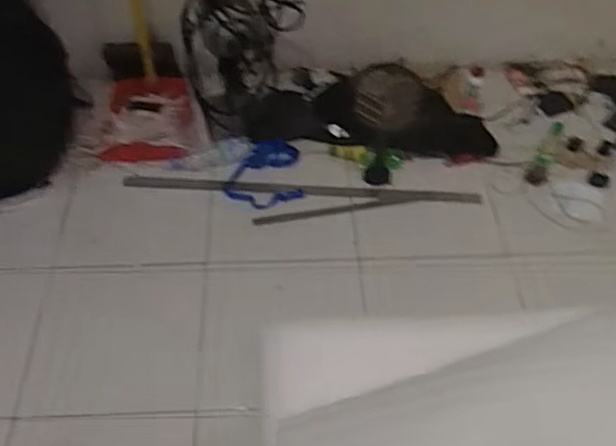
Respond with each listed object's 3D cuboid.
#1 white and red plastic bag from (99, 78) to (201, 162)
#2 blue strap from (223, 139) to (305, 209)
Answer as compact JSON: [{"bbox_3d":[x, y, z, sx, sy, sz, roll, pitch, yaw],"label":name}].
[{"bbox_3d":[-0.476,-0.321,1.893,0.285,0.104,0.307,-5,52,-5],"label":"white and red plastic bag"},{"bbox_3d":[-0.132,-0.145,1.823,0.227,0.049,0.229,-4,51,-4],"label":"blue strap"}]

